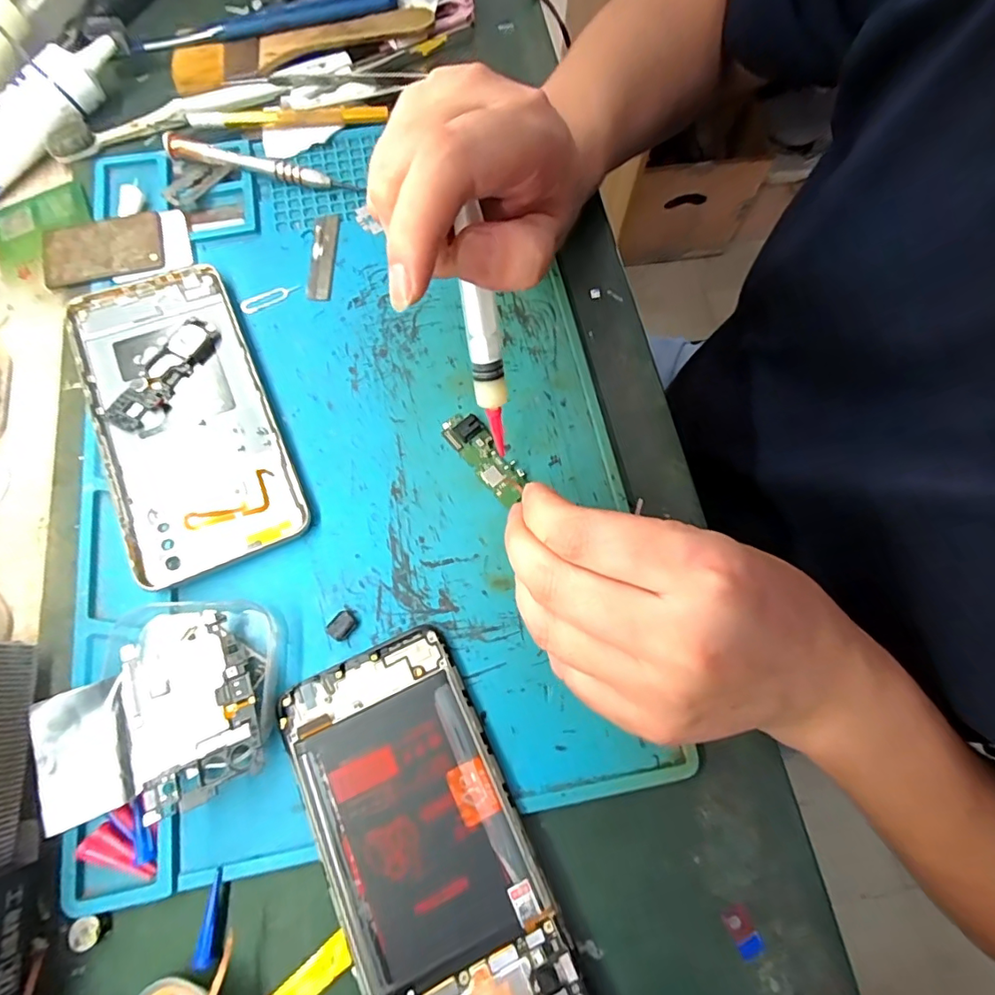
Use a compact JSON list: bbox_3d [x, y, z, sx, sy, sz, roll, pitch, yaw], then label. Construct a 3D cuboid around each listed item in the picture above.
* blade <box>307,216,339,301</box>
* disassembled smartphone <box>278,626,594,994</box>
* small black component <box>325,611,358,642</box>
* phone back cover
[{"bbox_3d":[-0.097,-0.134,0.282,0.014,0.004,0.054,-1,76,-2],"label":"blade"},{"bbox_3d":[-0.025,0.135,0.194,0.070,0.010,0.155,-24,74,-9],"label":"disassembled smartphone"},{"bbox_3d":[-0.068,0.056,0.221,0.010,0.004,0.012,43,76,11],"label":"small black component"},{"bbox_3d":[-0.152,-0.041,0.247,0.074,0.011,0.159,-23,74,-8],"label":"phone back cover"}]

